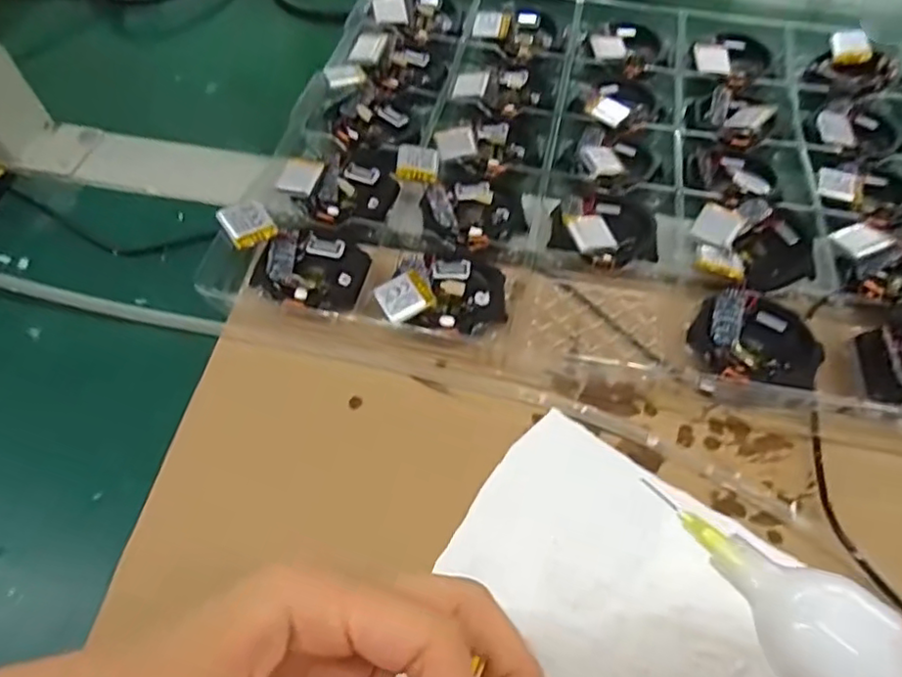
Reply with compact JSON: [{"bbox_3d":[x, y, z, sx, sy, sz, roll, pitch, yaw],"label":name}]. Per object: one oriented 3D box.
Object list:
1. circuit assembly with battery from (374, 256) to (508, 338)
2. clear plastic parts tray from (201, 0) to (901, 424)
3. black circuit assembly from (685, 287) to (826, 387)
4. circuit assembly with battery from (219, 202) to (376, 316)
[{"bbox_3d":[-0.003,-0.021,0.281,0.056,0.019,0.044,5,59,4],"label":"circuit assembly with battery"},{"bbox_3d":[0.120,-0.102,0.330,0.410,0.024,0.289,10,59,7],"label":"clear plastic parts tray"},{"bbox_3d":[0.133,0.001,0.267,0.052,0.015,0.045,-4,59,-1],"label":"black circuit assembly"},{"bbox_3d":[-0.076,-0.038,0.286,0.066,0.025,0.046,11,59,8],"label":"circuit assembly with battery"}]

